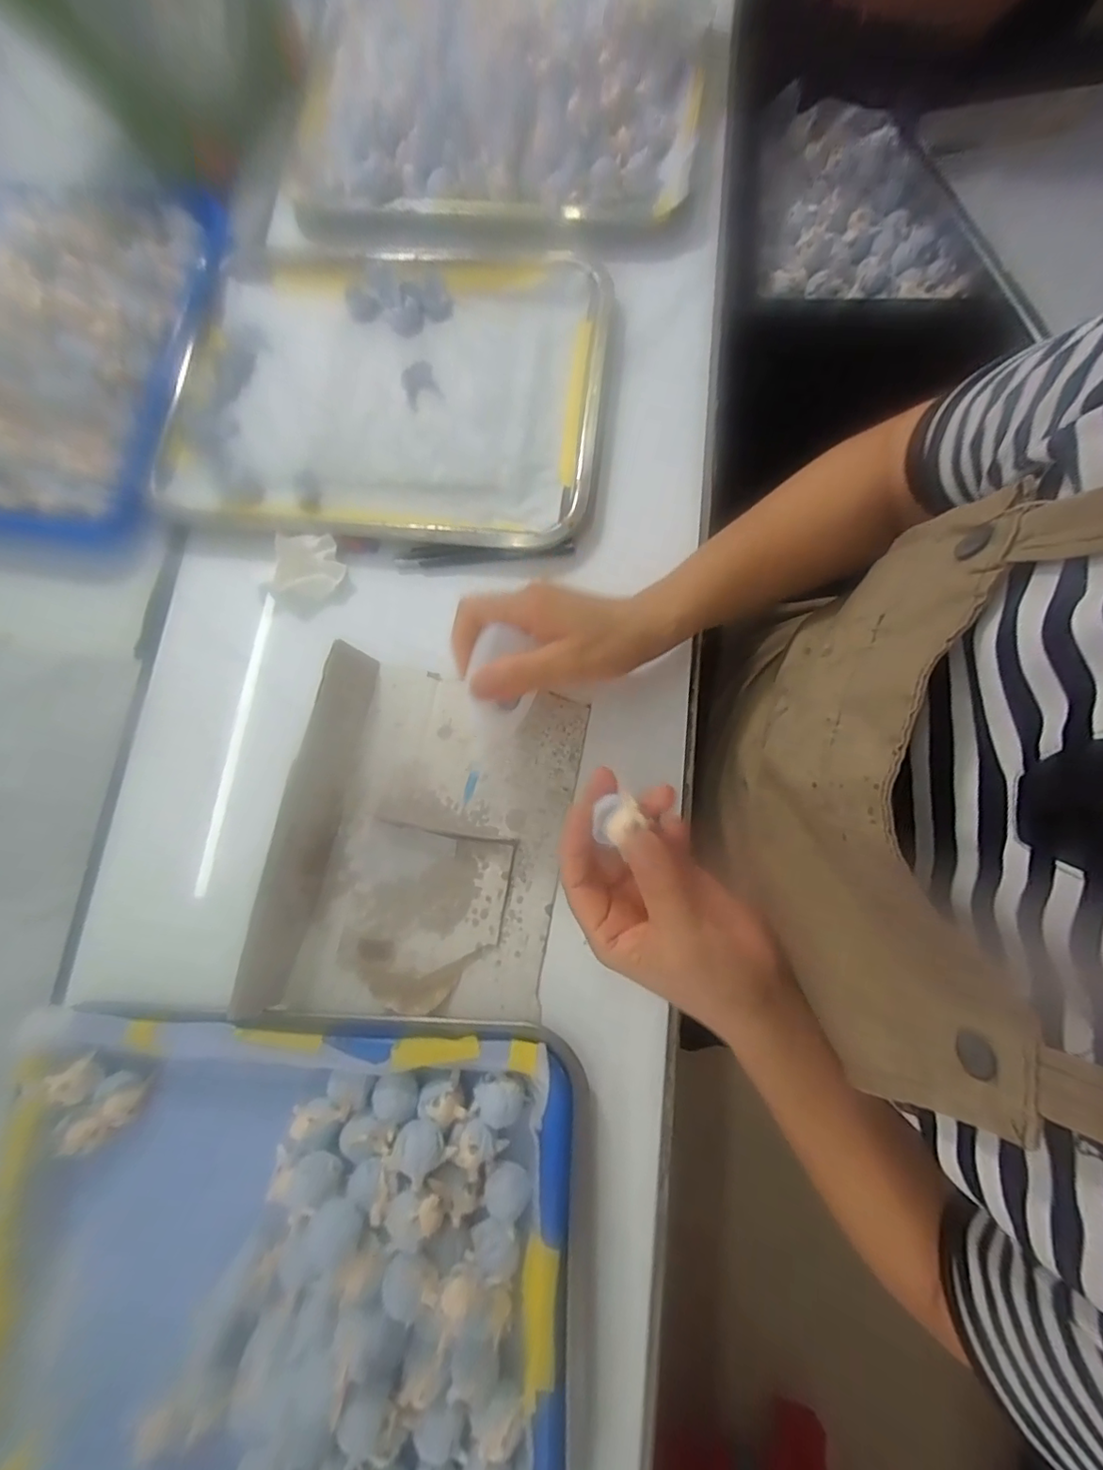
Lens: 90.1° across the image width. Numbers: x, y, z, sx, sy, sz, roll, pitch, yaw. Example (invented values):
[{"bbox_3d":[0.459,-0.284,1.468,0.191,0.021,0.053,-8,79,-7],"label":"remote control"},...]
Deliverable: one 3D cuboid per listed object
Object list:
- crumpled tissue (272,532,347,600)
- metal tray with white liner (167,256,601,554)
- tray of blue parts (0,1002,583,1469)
[{"bbox_3d":[-0.180,-0.126,0.411,0.050,0.020,0.043,11,77,4],"label":"crumpled tissue"},{"bbox_3d":[-0.129,-0.278,0.443,0.338,0.025,0.264,10,77,4],"label":"metal tray with white liner"},{"bbox_3d":[-0.160,0.299,0.302,0.348,0.035,0.266,0,77,2],"label":"tray of blue parts"}]

